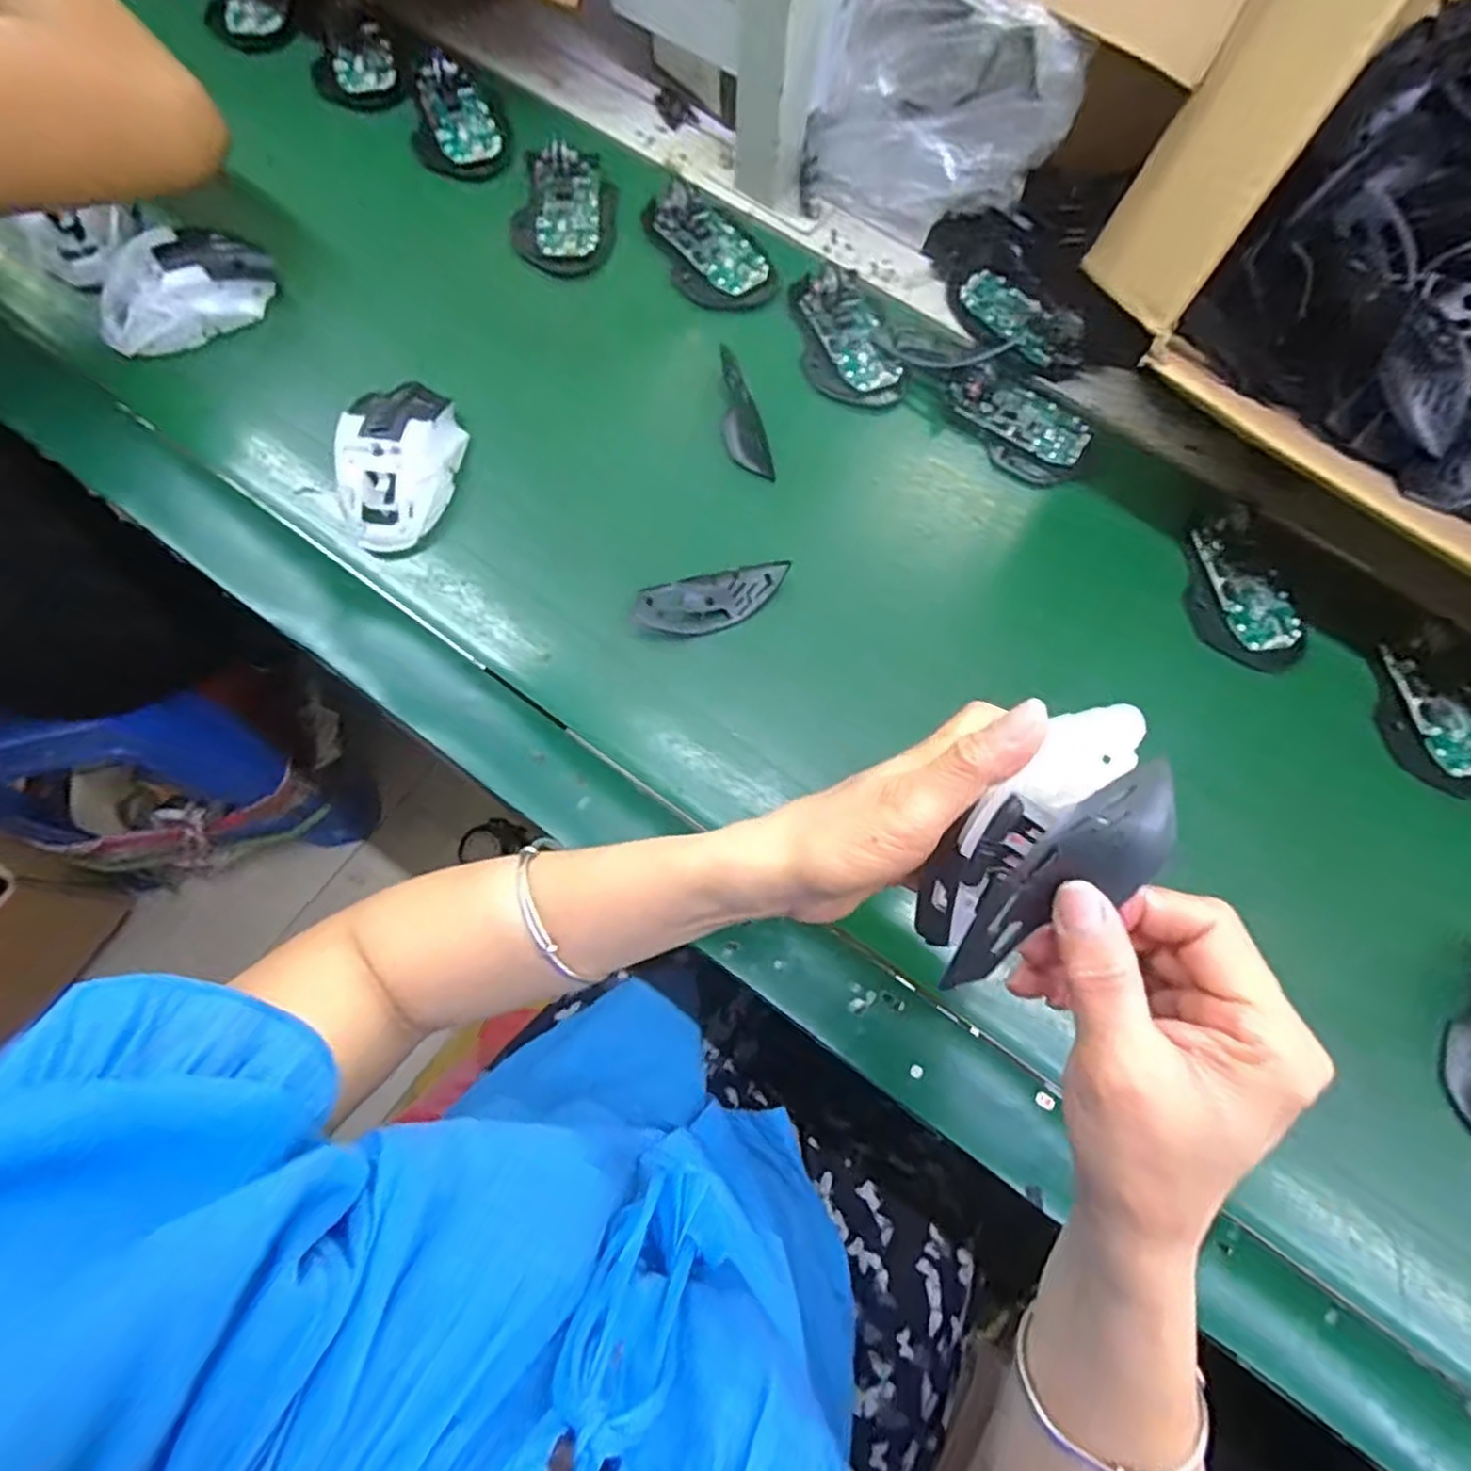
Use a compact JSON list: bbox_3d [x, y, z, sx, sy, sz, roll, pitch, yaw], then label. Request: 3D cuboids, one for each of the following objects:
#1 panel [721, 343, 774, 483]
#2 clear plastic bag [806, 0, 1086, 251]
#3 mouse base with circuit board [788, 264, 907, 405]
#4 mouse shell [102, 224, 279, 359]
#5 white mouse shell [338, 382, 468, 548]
[{"bbox_3d":[0.003,-0.214,0.491,0.021,0.023,0.091,-15,87,-6],"label":"panel"},{"bbox_3d":[0.137,-0.428,0.496,0.168,0.132,0.077,28,74,6],"label":"clear plastic bag"},{"bbox_3d":[0.075,-0.281,0.518,0.060,0.017,0.110,-19,74,-8],"label":"mouse base with circuit board"},{"bbox_3d":[-0.372,-0.299,0.496,0.057,0.047,0.116,41,76,10],"label":"mouse shell"},{"bbox_3d":[-0.211,-0.172,0.461,0.061,0.038,0.107,8,72,0],"label":"white mouse shell"}]

